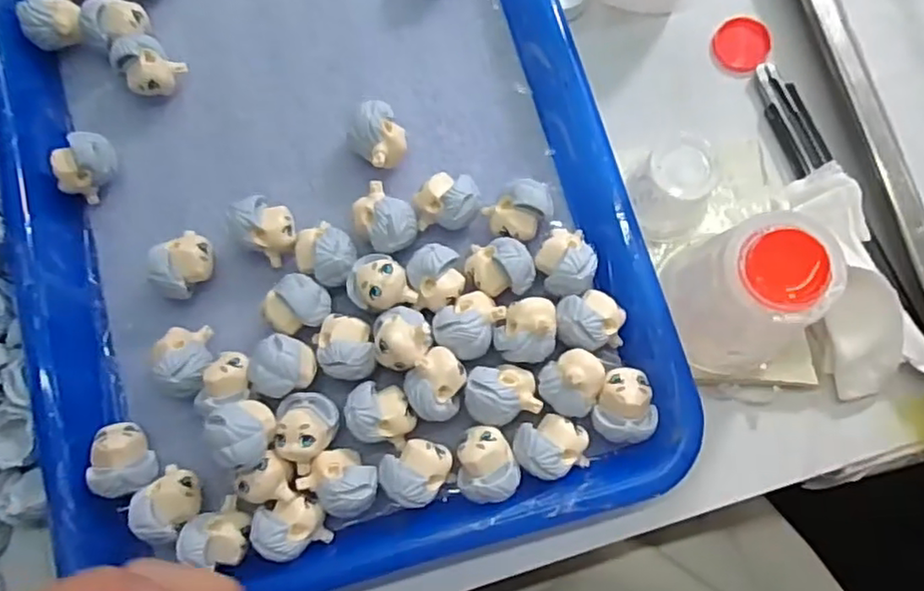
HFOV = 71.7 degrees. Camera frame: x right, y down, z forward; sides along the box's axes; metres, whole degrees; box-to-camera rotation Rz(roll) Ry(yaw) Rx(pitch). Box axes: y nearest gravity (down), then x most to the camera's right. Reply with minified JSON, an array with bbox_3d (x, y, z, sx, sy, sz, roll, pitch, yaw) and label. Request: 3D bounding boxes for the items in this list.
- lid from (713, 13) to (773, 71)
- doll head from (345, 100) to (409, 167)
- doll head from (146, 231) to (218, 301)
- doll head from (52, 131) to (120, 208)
[{"bbox_3d":[0.131,-0.118,0.298,0.025,0.004,0.027,0,79,2],"label":"lid"},{"bbox_3d":[-0.035,-0.067,0.277,0.022,0.025,0.024,0,79,2],"label":"doll head"},{"bbox_3d":[-0.117,-0.012,0.270,0.020,0.022,0.027,34,83,8],"label":"doll head"},{"bbox_3d":[-0.164,-0.057,0.278,0.026,0.024,0.021,-38,80,-5],"label":"doll head"}]

